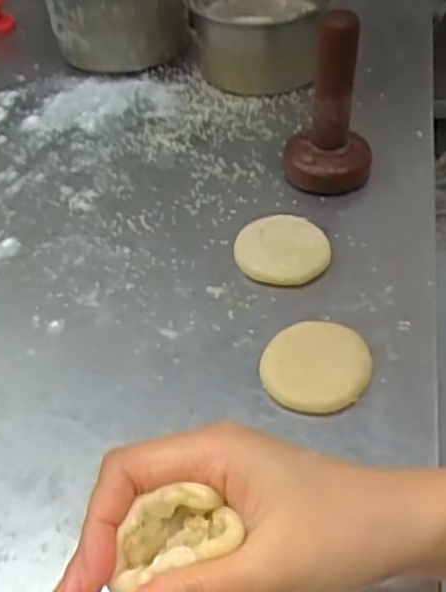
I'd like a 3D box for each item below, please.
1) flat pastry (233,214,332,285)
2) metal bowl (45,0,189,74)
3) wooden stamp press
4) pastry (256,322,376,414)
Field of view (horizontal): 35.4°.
[{"bbox_3d":[0.041,-0.033,0.493,0.065,0.013,0.061,1,46,7],"label":"flat pastry"},{"bbox_3d":[-0.104,-0.296,0.703,0.135,0.097,0.146,-4,46,2],"label":"metal bowl"},{"bbox_3d":[0.080,-0.145,0.526,0.067,0.122,0.058,3,46,9],"label":"wooden stamp press"},{"bbox_3d":[0.055,0.041,0.417,0.062,0.017,0.058,-3,46,3],"label":"pastry"}]

